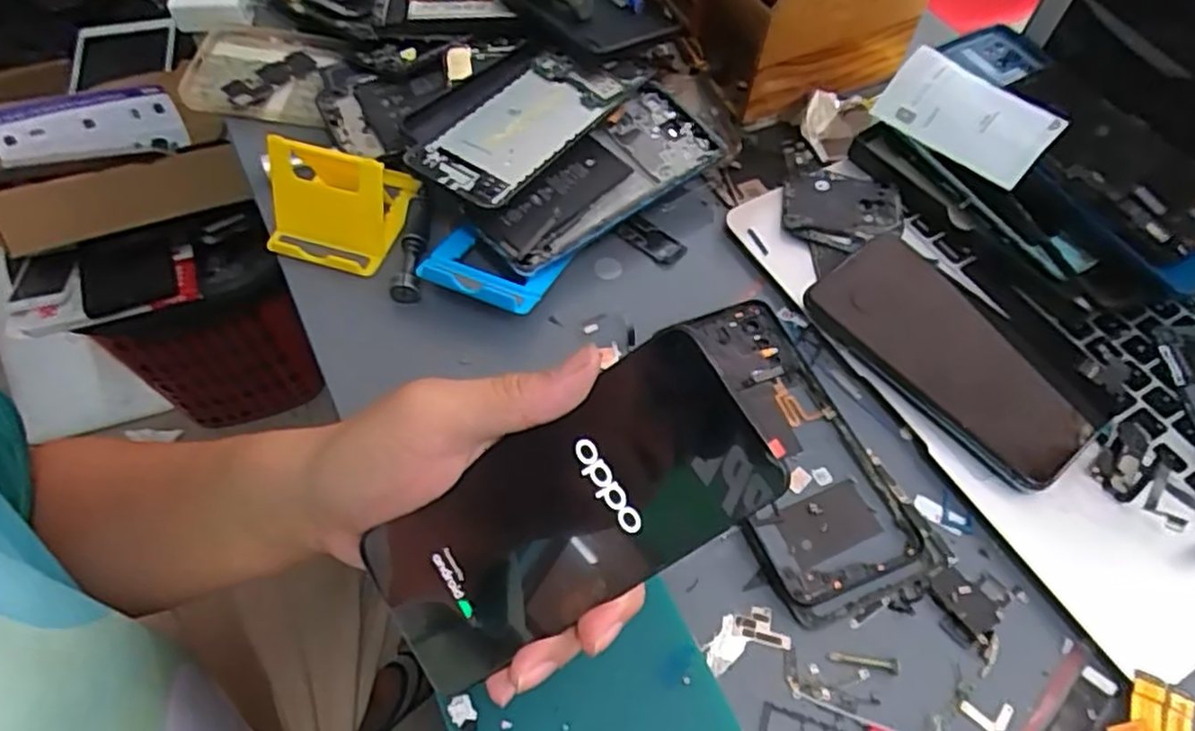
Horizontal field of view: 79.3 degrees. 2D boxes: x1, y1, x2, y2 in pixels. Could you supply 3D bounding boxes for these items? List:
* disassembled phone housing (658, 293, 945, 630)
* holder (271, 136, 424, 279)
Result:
[{"bbox_3d":[0.096,0.043,0.373,0.079,0.007,0.169,-20,61,-15],"label":"disassembled phone housing"},{"bbox_3d":[-0.157,-0.103,0.432,0.080,0.057,0.078,9,59,3],"label":"holder"}]

